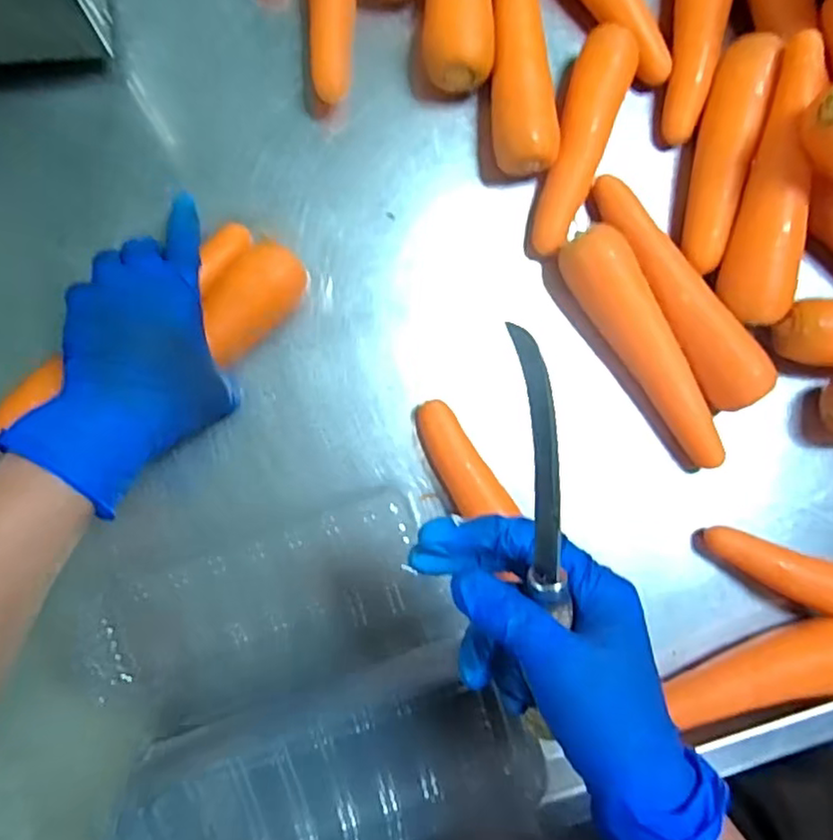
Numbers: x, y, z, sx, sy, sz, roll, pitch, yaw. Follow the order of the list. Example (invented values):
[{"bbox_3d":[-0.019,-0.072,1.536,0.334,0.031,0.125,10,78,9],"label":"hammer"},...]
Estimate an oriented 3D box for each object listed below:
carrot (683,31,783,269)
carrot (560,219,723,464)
[{"bbox_3d":[0.218,-0.189,0.459,0.030,0.036,0.163,12,86,-7],"label":"carrot"},{"bbox_3d":[0.158,-0.046,0.457,0.044,0.042,0.184,-32,92,-8],"label":"carrot"}]

